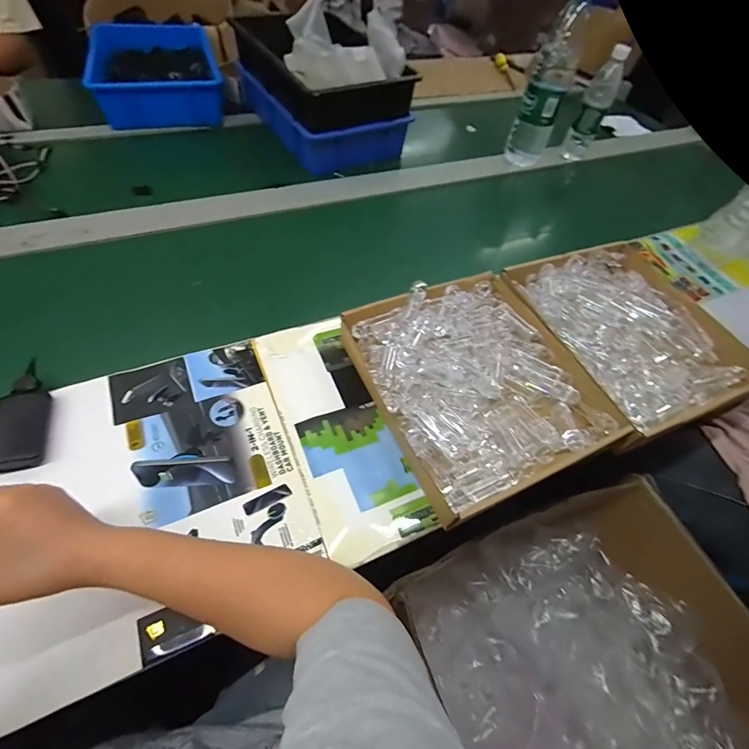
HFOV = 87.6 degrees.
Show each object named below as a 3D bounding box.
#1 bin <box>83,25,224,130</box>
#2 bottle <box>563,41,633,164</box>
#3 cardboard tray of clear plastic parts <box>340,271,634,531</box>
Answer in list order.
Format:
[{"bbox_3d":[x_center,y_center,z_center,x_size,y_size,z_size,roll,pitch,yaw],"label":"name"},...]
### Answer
[{"bbox_3d":[-0.535,-0.741,0.980,0.270,0.112,0.399,-14,57,-15],"label":"bin"},{"bbox_3d":[0.523,-0.633,0.938,0.063,0.202,0.056,26,56,13],"label":"bottle"},{"bbox_3d":[0.137,0.004,0.525,0.278,0.059,0.302,-18,58,-17],"label":"cardboard tray of clear plastic parts"}]

